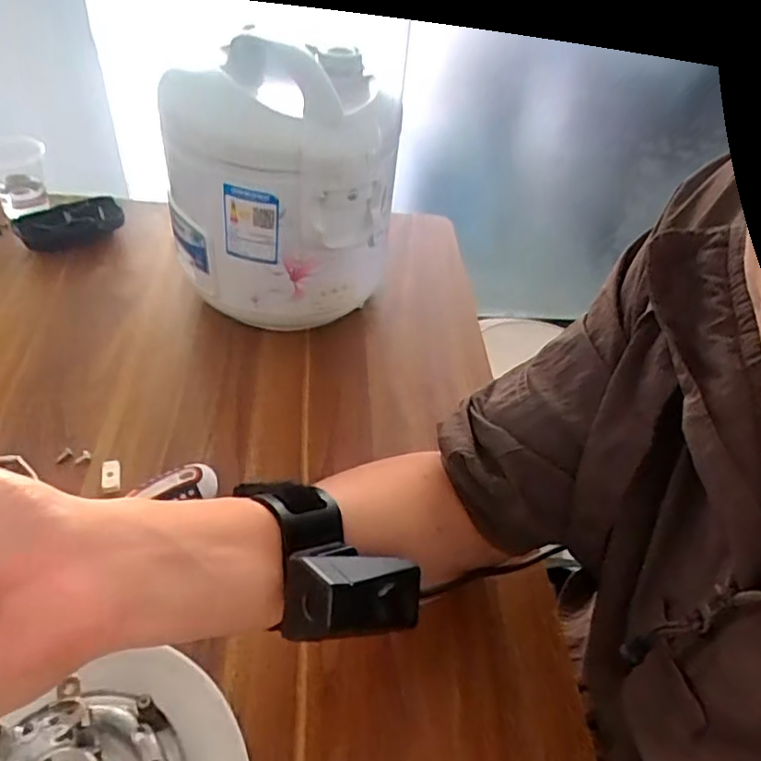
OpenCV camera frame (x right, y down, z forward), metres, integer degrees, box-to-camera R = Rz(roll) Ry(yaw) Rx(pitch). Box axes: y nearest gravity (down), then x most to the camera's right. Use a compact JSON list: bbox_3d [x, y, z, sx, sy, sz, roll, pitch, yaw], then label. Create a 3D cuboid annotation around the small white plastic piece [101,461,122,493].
[{"bbox_3d":[-0.206,0.074,0.465,0.015,0.007,0.029,-10,47,-17],"label":"small white plastic piece"}]

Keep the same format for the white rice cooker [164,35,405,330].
[{"bbox_3d":[-0.097,-0.173,0.578,0.190,0.224,0.201,-11,48,-18],"label":"white rice cooker"}]

